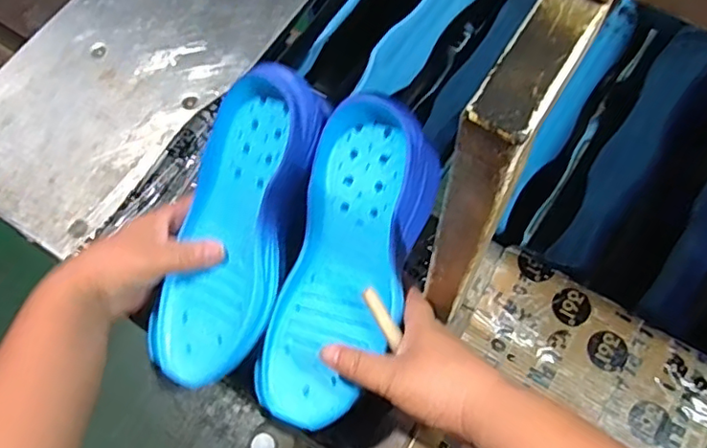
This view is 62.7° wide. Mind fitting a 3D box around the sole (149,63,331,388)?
[{"bbox_3d":[-0.087,0.005,0.430,0.088,0.034,0.234,21,98,11],"label":"sole"}]

